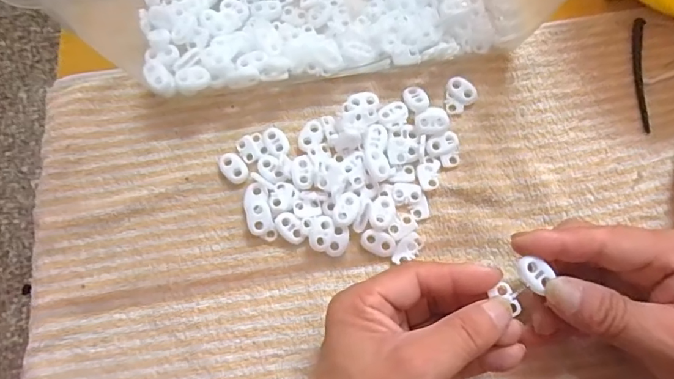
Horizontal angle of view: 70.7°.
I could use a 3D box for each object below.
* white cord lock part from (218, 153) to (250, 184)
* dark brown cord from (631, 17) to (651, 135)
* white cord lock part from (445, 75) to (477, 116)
[{"bbox_3d":[-0.069,-0.014,0.317,0.015,0.005,0.023,-42,79,-10],"label":"white cord lock part"},{"bbox_3d":[0.213,-0.081,0.332,0.010,0.004,0.086,5,75,1],"label":"dark brown cord"},{"bbox_3d":[0.086,-0.065,0.328,0.021,0.006,0.026,6,75,2],"label":"white cord lock part"}]

